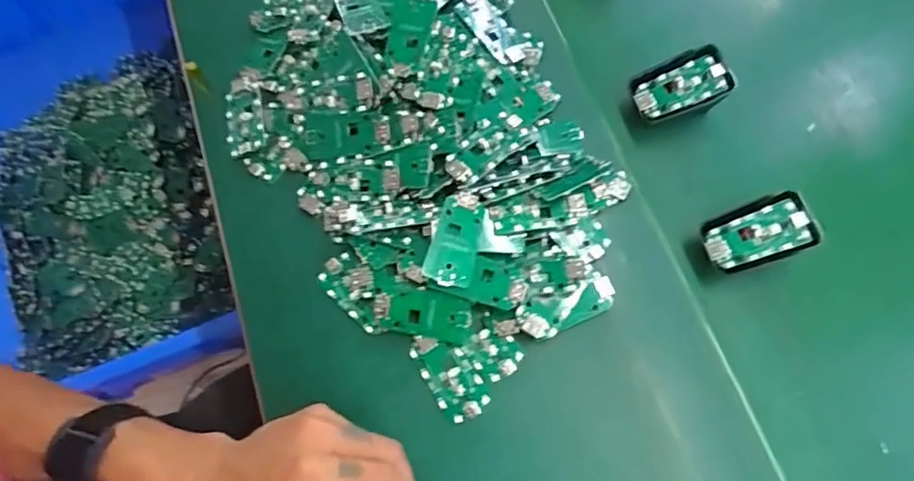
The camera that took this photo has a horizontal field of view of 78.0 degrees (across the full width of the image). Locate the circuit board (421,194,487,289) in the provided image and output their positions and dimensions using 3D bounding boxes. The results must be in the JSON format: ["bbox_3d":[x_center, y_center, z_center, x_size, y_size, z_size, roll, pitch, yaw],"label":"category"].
[{"bbox_3d":[0.000,0.000,0.377,0.031,0.013,0.063,14,72,3],"label":"circuit board"}]

